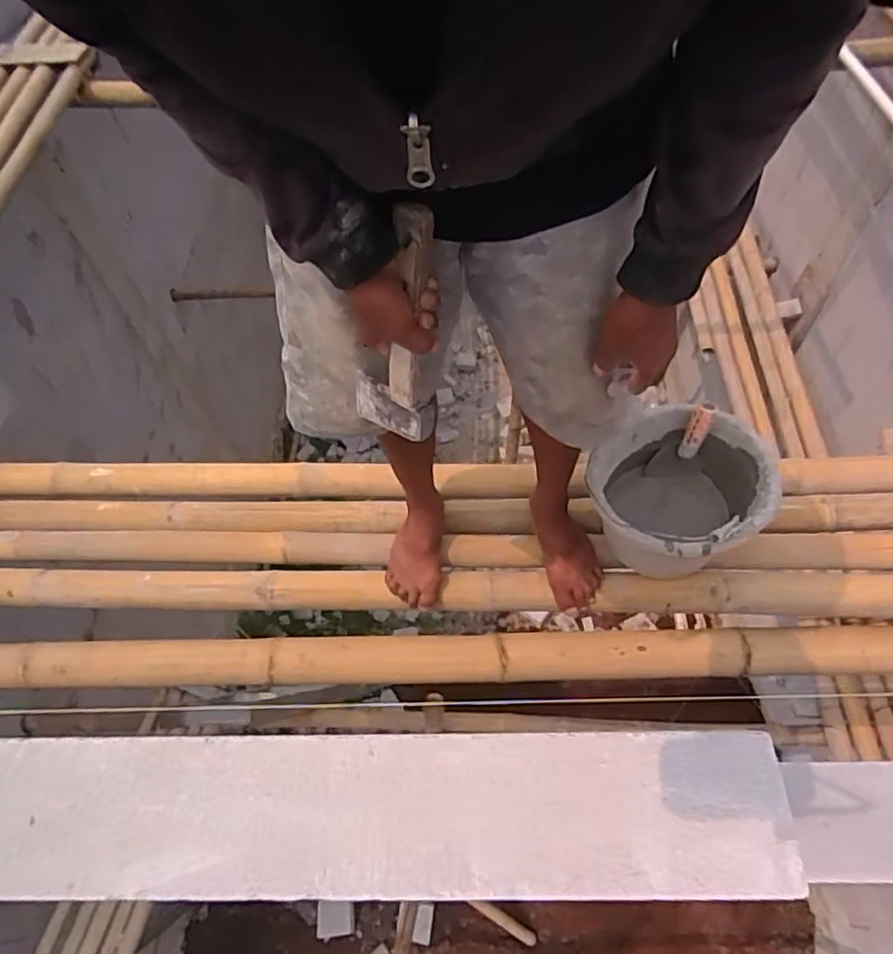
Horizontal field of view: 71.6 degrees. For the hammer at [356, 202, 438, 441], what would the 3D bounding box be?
[{"bbox_3d":[-0.049,-0.146,0.608,0.096,0.232,0.039,15,39,10],"label":"hammer"}]

